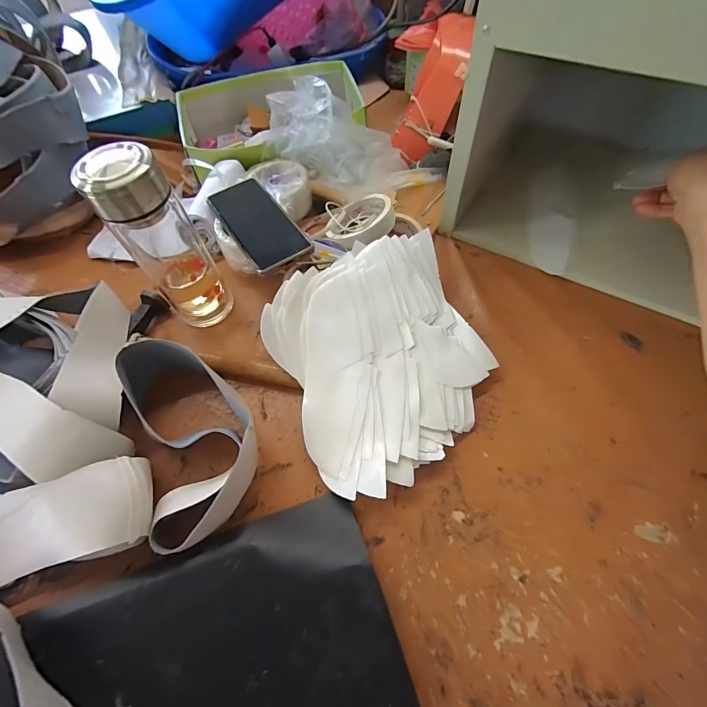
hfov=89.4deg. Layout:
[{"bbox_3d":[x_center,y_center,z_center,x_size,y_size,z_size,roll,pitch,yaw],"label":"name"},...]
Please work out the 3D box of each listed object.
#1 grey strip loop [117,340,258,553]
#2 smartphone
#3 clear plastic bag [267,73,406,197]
[{"bbox_3d":[-0.168,0.062,0.364,0.108,0.068,0.234,-25,63,-10],"label":"grey strip loop"},{"bbox_3d":[-0.122,-0.166,0.454,0.072,0.010,0.171,-31,64,-15],"label":"smartphone"},{"bbox_3d":[-0.027,-0.319,0.514,0.183,0.119,0.144,25,66,16],"label":"clear plastic bag"}]

